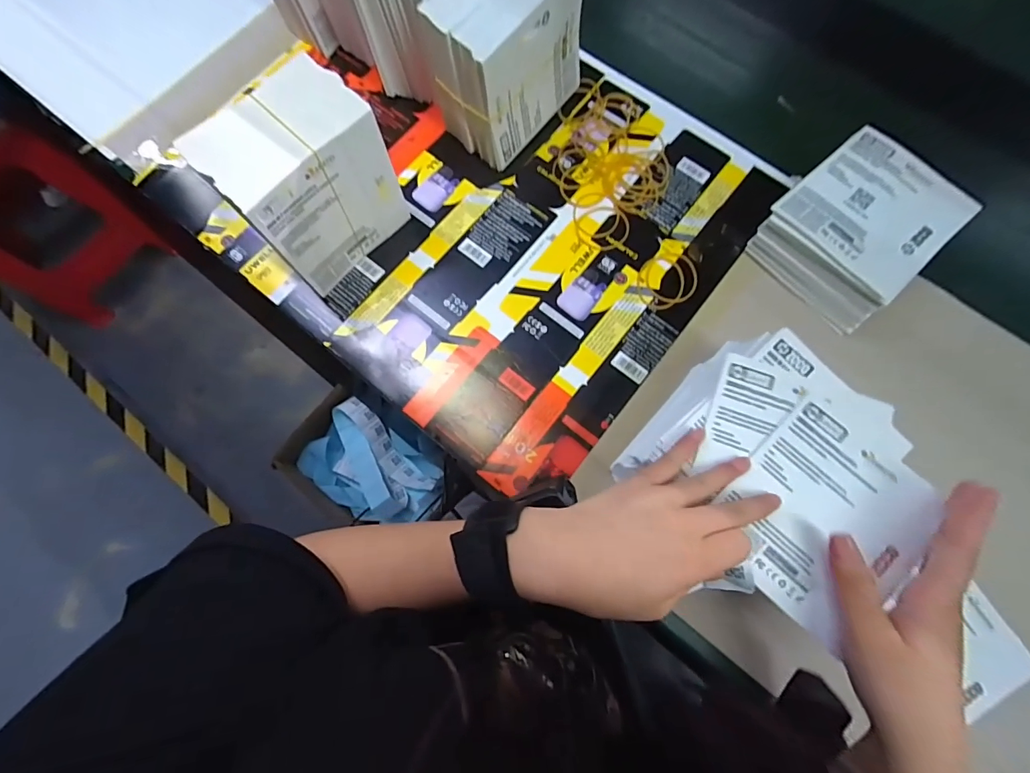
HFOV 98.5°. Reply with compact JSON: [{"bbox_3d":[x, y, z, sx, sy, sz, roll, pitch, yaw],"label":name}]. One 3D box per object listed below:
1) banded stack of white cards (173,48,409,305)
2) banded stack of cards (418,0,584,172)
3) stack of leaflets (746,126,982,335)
[{"bbox_3d":[-0.161,-0.161,0.347,0.075,0.136,0.113,42,81,9],"label":"banded stack of white cards"},{"bbox_3d":[-0.009,-0.290,0.388,0.084,0.118,0.124,40,80,9],"label":"banded stack of cards"},{"bbox_3d":[0.291,-0.135,0.379,0.137,0.053,0.118,-41,80,-8],"label":"stack of leaflets"}]

